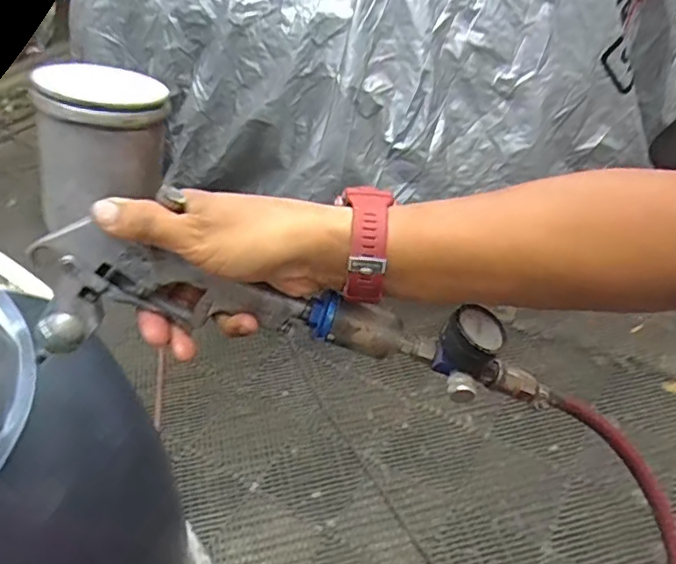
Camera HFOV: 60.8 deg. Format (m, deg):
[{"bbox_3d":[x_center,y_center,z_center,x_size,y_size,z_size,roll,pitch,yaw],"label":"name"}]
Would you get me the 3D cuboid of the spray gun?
[{"bbox_3d":[-0.028,0.006,0.390,0.380,0.135,0.122,25,42,-6],"label":"spray gun"}]

